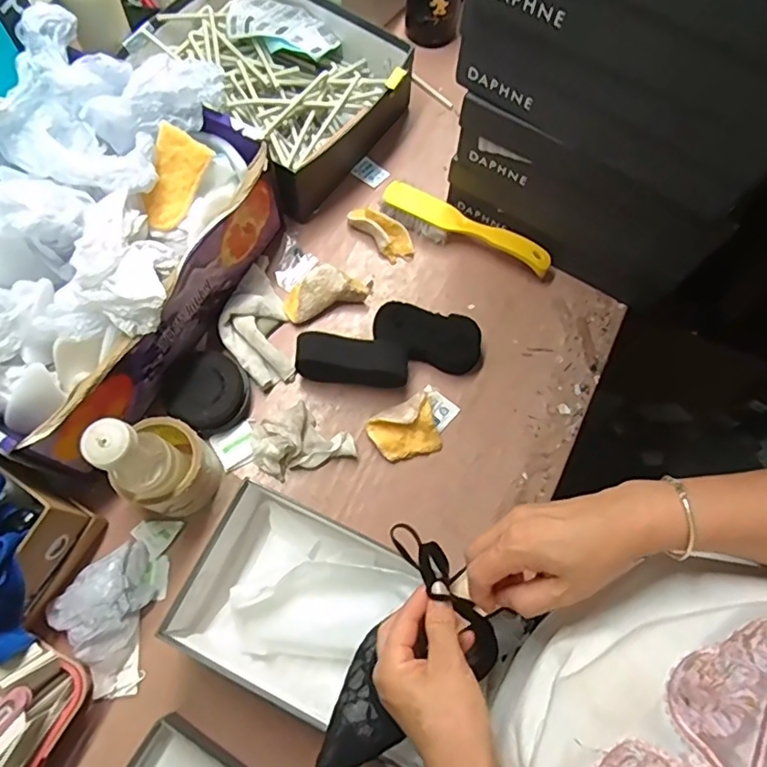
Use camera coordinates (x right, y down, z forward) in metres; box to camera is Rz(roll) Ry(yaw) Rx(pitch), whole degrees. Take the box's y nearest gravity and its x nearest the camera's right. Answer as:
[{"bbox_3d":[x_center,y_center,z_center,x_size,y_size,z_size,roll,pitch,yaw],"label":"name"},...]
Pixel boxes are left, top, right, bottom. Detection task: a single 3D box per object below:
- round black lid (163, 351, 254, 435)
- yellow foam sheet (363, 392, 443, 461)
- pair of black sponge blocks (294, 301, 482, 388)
[{"bbox_3d":[-0.198,0.007,0.631,0.097,0.046,0.087,39,73,12],"label":"round black lid"},{"bbox_3d":[0.025,0.055,0.629,0.072,0.034,0.060,-24,72,-10],"label":"yellow foam sheet"},{"bbox_3d":[0.007,-0.042,0.644,0.209,0.052,0.097,-18,71,-8],"label":"pair of black sponge blocks"}]

